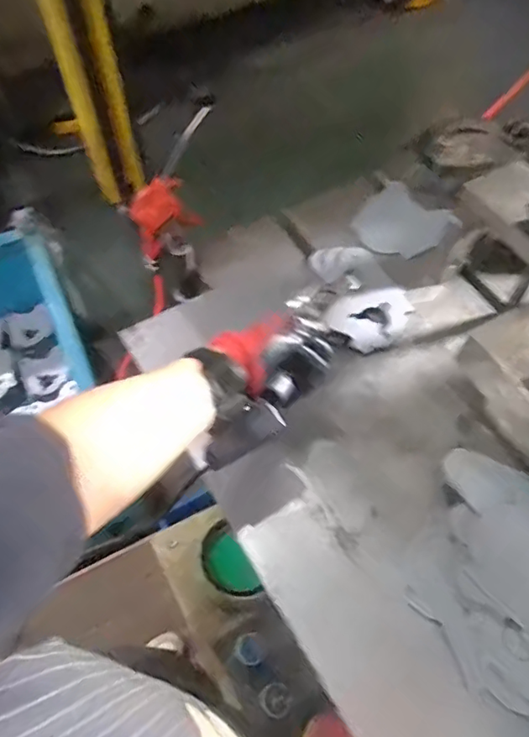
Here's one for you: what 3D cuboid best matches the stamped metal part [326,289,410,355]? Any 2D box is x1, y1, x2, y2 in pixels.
[{"bbox_3d":[0.131,-0.066,0.669,0.078,0.018,0.109,38,65,21],"label":"stamped metal part"}]

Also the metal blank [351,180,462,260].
[{"bbox_3d":[0.193,-0.199,0.775,0.115,0.007,0.104,35,83,1],"label":"metal blank"}]

